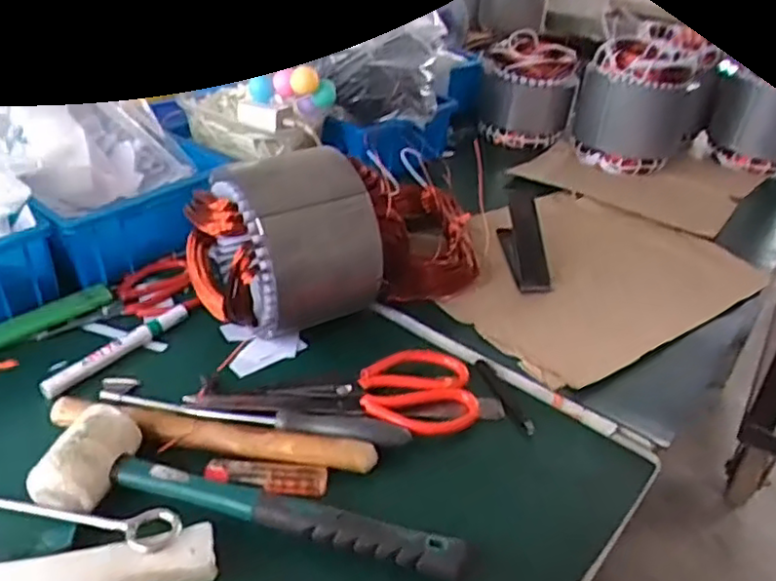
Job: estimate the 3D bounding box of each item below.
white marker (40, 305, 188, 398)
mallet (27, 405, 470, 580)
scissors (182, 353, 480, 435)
[{"bbox_3d":[-0.236,0.051,0.589,0.018,0.016,0.144,22,37,26],"label":"white marker"},{"bbox_3d":[-0.089,0.137,0.448,0.281,0.044,0.069,7,33,6],"label":"mallet"},{"bbox_3d":[-0.040,0.079,0.554,0.222,0.019,0.076,2,33,-1],"label":"scissors"}]

